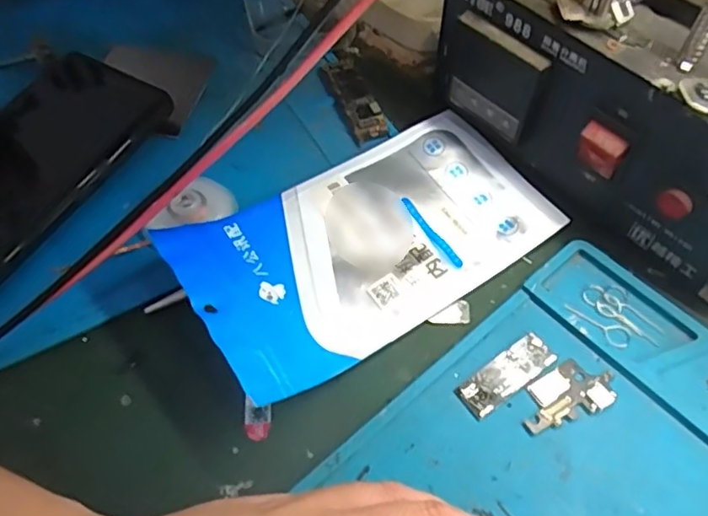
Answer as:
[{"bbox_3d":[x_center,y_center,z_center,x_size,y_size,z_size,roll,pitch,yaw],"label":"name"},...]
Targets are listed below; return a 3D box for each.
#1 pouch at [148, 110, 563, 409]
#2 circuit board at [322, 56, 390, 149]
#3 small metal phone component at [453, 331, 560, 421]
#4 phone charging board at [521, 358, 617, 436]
[{"bbox_3d":[0.008,-0.012,0.262,0.161,0.029,0.086,-31,62,-16],"label":"pouch"},{"bbox_3d":[0.000,-0.088,0.323,0.021,0.004,0.061,-20,59,-10],"label":"circuit board"},{"bbox_3d":[0.062,0.047,0.239,0.043,0.004,0.015,-32,62,-17],"label":"small metal phone component"},{"bbox_3d":[0.084,0.054,0.234,0.040,0.004,0.022,-21,60,-11],"label":"phone charging board"}]

